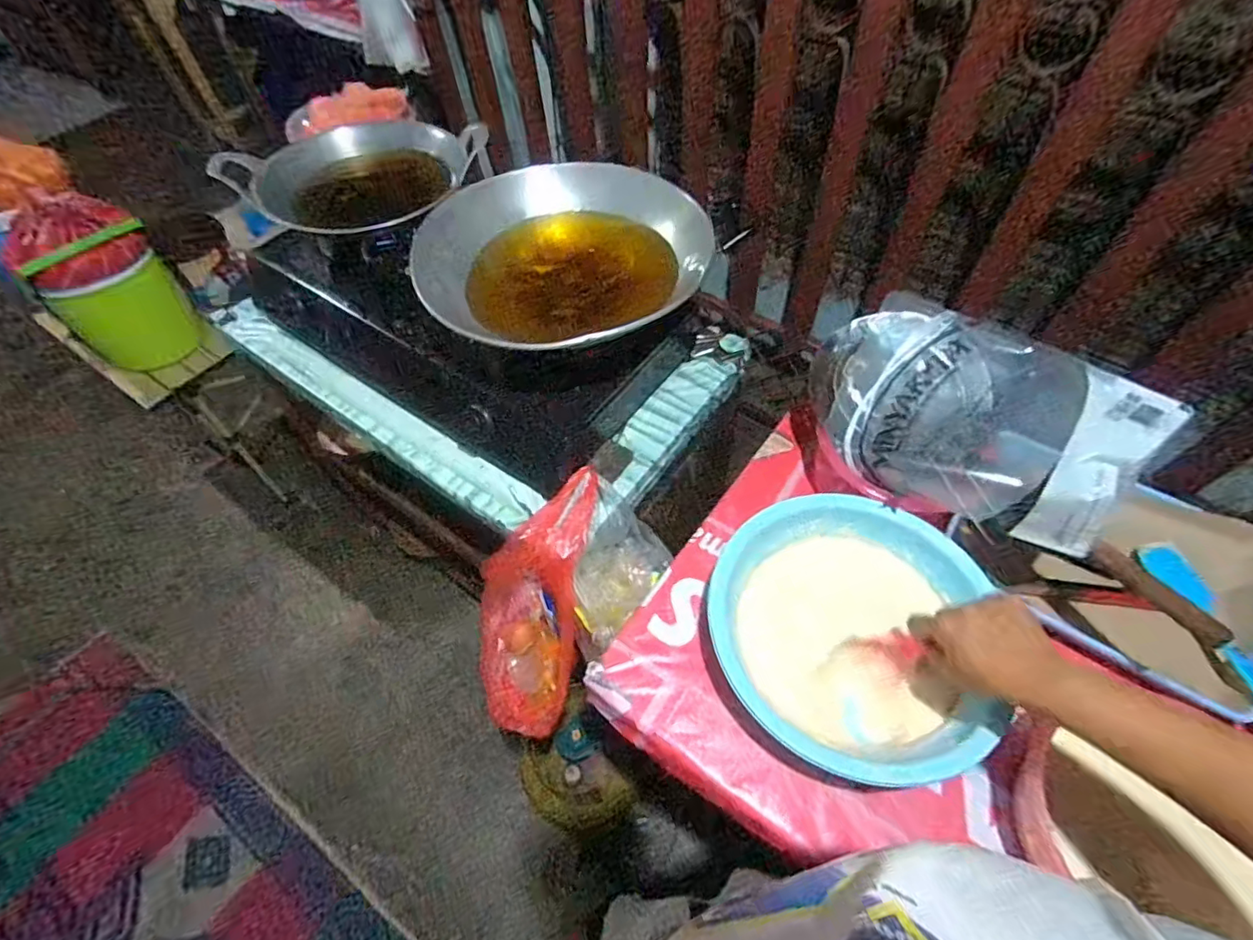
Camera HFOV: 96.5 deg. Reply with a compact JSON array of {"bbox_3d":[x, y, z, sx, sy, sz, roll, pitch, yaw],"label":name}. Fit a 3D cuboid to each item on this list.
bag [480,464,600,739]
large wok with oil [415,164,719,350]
[{"bbox_3d":[-0.120,0.168,0.768,0.144,0.103,0.338,14,94,12],"label":"bag"},{"bbox_3d":[-0.081,-0.294,0.780,0.369,0.110,0.339,21,60,17],"label":"large wok with oil"}]

